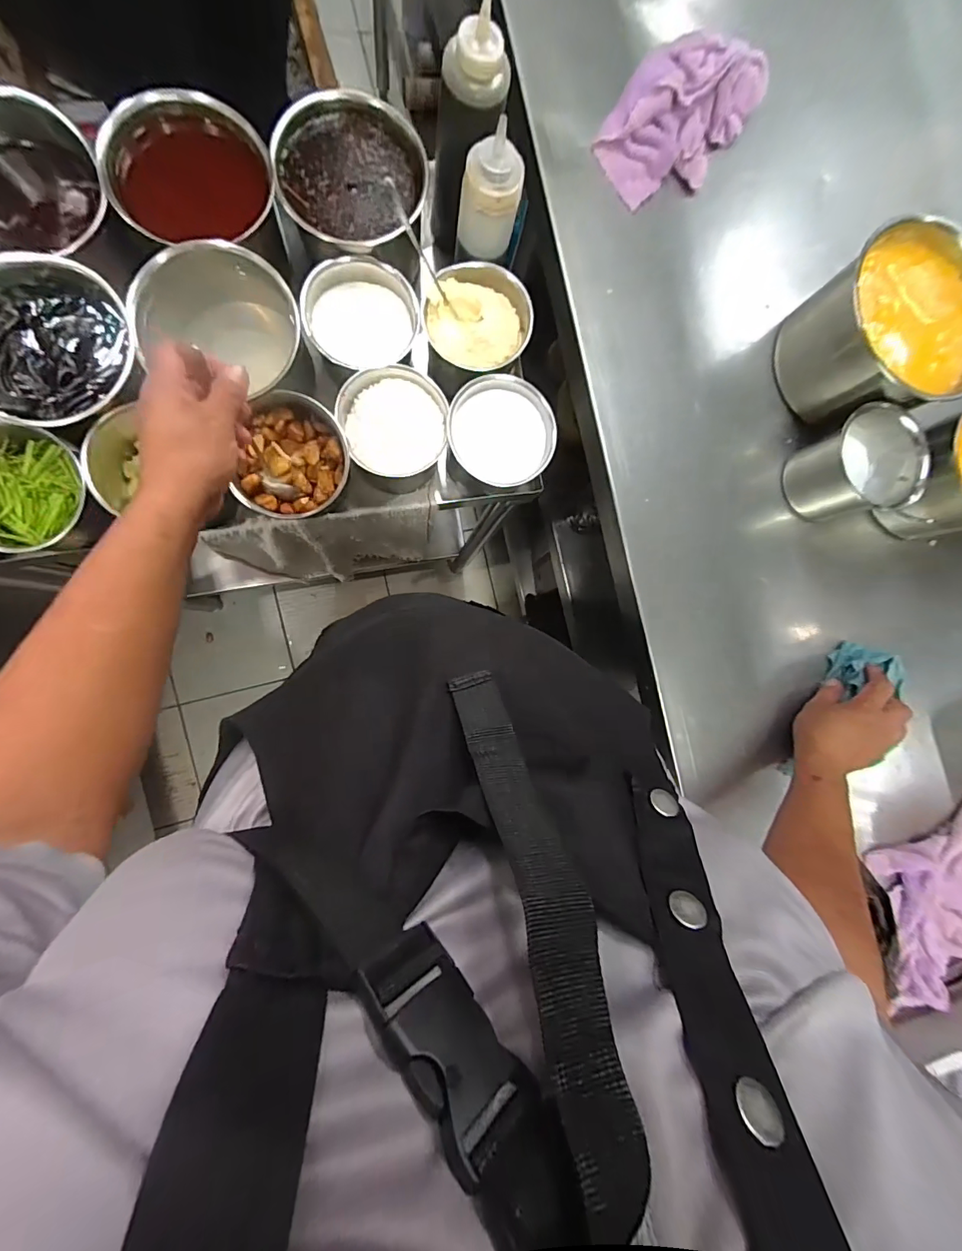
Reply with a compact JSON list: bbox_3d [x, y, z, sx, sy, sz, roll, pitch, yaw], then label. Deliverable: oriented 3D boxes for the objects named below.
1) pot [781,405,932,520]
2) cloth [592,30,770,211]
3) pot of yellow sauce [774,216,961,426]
[{"bbox_3d":[0.435,-0.187,0.551,0.103,0.109,0.106,0,89,-10],"label":"pot"},{"bbox_3d":[0.238,-0.604,0.542,0.126,0.040,0.234,38,83,-7],"label":"cloth"},{"bbox_3d":[0.470,-0.336,0.538,0.178,0.104,0.185,0,89,-10],"label":"pot of yellow sauce"}]

